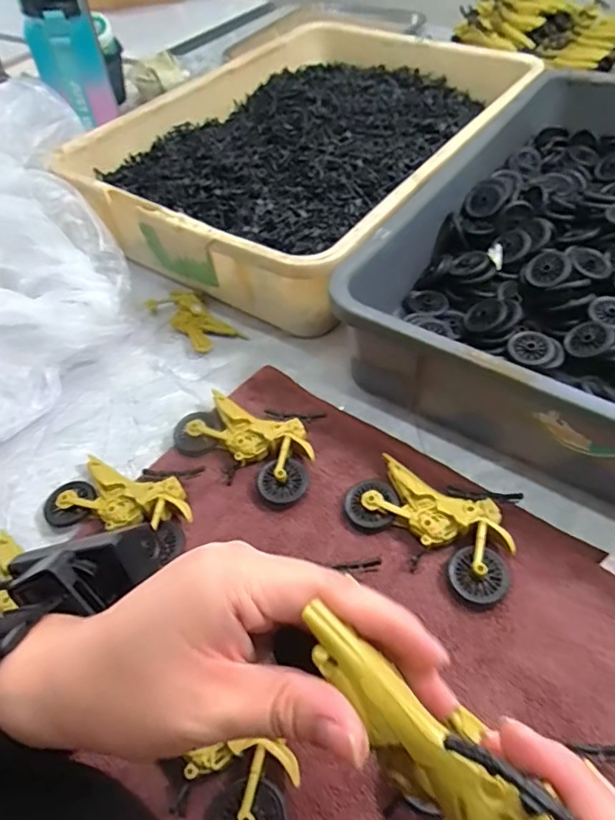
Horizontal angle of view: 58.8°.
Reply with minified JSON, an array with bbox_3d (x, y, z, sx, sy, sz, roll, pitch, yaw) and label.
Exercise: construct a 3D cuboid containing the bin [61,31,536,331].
[{"bbox_3d":[0.015,-0.318,0.653,0.360,0.094,0.523,27,58,23],"label":"bin"}]

